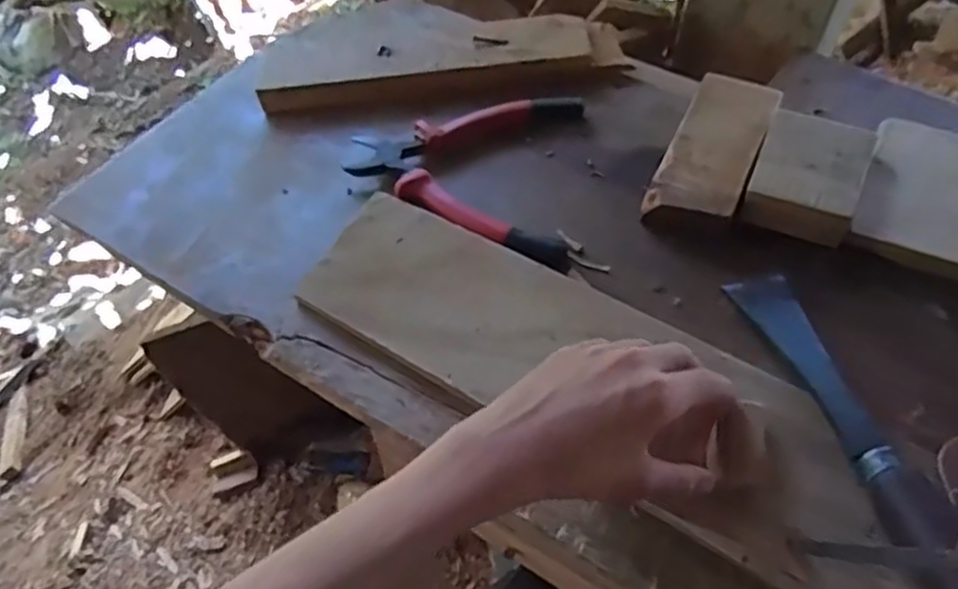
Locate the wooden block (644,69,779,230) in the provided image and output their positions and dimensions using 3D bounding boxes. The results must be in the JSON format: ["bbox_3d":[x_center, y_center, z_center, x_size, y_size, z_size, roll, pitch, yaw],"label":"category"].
[{"bbox_3d":[0.167,-0.102,0.499,0.057,0.025,0.143,22,60,17],"label":"wooden block"}]

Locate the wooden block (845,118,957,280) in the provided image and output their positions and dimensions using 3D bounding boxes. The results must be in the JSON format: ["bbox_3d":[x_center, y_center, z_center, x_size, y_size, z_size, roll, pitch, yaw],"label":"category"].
[{"bbox_3d":[0.302,-0.068,0.470,0.082,0.016,0.119,22,61,17],"label":"wooden block"}]

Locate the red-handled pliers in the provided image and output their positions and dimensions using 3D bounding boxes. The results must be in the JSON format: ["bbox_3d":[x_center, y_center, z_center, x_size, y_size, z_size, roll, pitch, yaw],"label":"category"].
[{"bbox_3d":[0.002,-0.102,0.517,0.175,0.015,0.147,17,59,14],"label":"red-handled pliers"}]

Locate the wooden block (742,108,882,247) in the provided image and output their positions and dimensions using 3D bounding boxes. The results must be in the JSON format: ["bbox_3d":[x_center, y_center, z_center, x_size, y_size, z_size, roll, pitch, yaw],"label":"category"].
[{"bbox_3d":[0.221,-0.081,0.473,0.066,0.027,0.092,21,60,16],"label":"wooden block"}]

